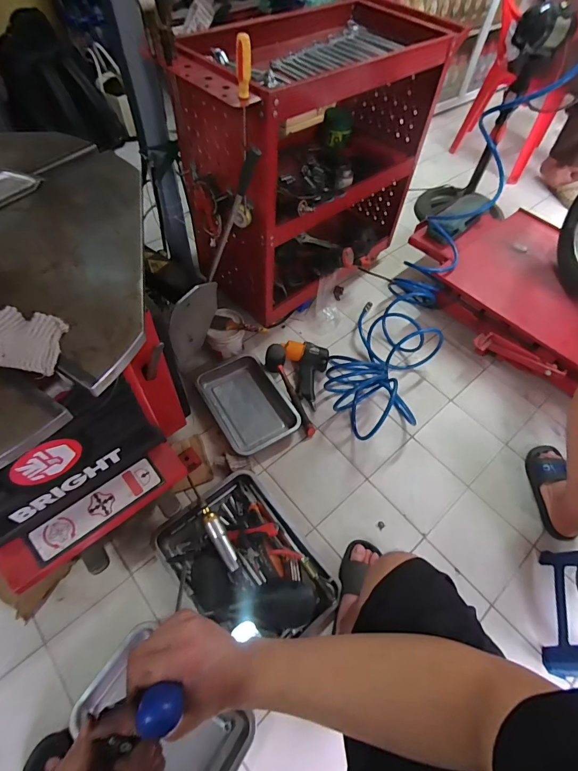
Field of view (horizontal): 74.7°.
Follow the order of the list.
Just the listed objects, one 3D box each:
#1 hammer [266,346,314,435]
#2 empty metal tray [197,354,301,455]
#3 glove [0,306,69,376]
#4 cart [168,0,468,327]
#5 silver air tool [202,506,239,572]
[{"bbox_3d":[0.001,0.010,1.106,0.066,0.079,0.290,-16,60,-14],"label":"hammer"},{"bbox_3d":[-0.125,0.043,1.104,0.203,0.041,0.298,-28,63,-20],"label":"empty metal tray"},{"bbox_3d":[-0.257,-0.046,0.346,0.078,0.035,0.064,3,57,-2],"label":"glove"},{"bbox_3d":[0.063,-0.637,1.152,0.423,0.638,0.750,36,61,18],"label":"cart"},{"bbox_3d":[-0.156,0.342,0.852,0.035,0.028,0.148,-28,63,-21],"label":"silver air tool"}]

